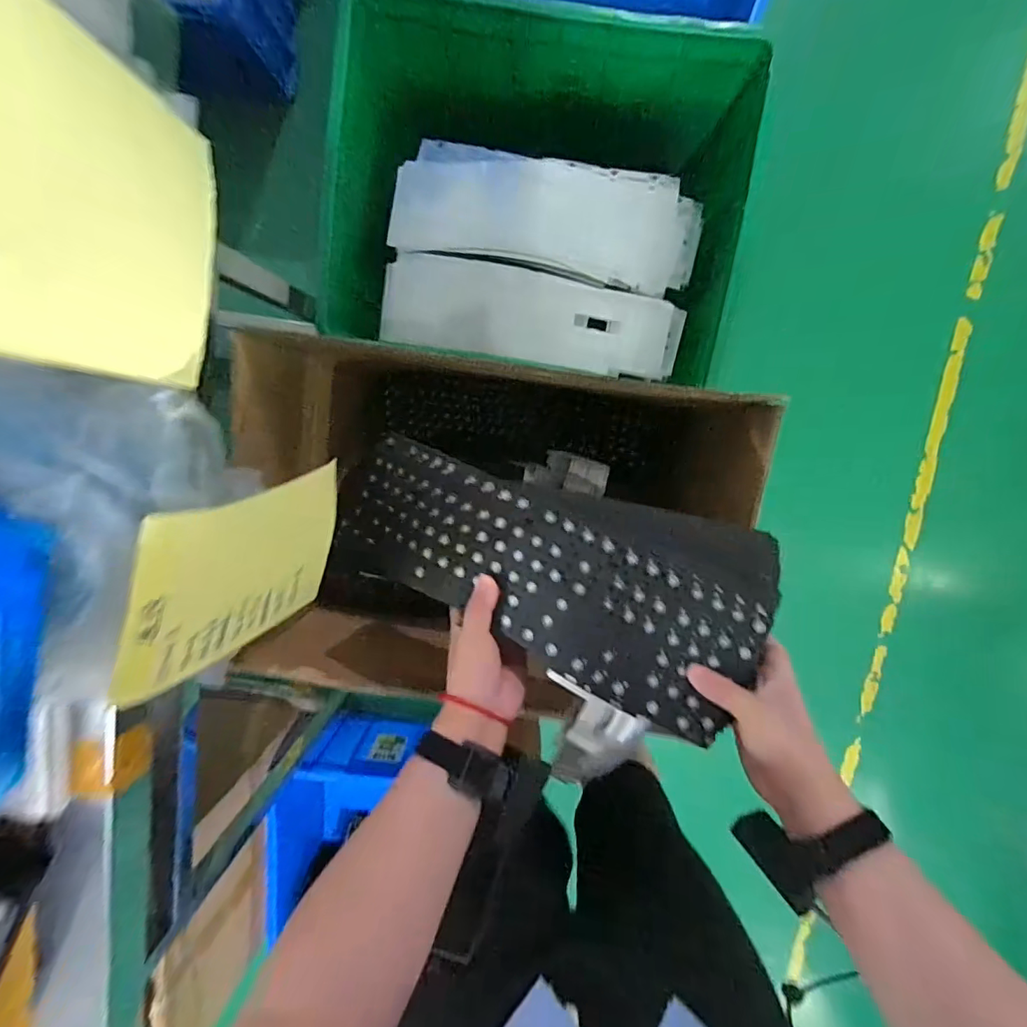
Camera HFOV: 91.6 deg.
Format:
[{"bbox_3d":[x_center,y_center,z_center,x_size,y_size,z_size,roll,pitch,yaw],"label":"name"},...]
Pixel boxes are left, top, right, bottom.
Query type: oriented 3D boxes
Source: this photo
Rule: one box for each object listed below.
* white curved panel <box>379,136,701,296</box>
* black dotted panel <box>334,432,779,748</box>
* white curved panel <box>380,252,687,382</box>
[{"bbox_3d":[0.050,-0.461,0.777,0.478,0.046,0.173,12,98,3],"label":"white curved panel"},{"bbox_3d":[0.023,0.045,0.471,0.401,0.081,0.164,20,99,14],"label":"black dotted panel"},{"bbox_3d":[0.024,-0.309,0.789,0.478,0.035,0.137,10,98,3],"label":"white curved panel"}]

